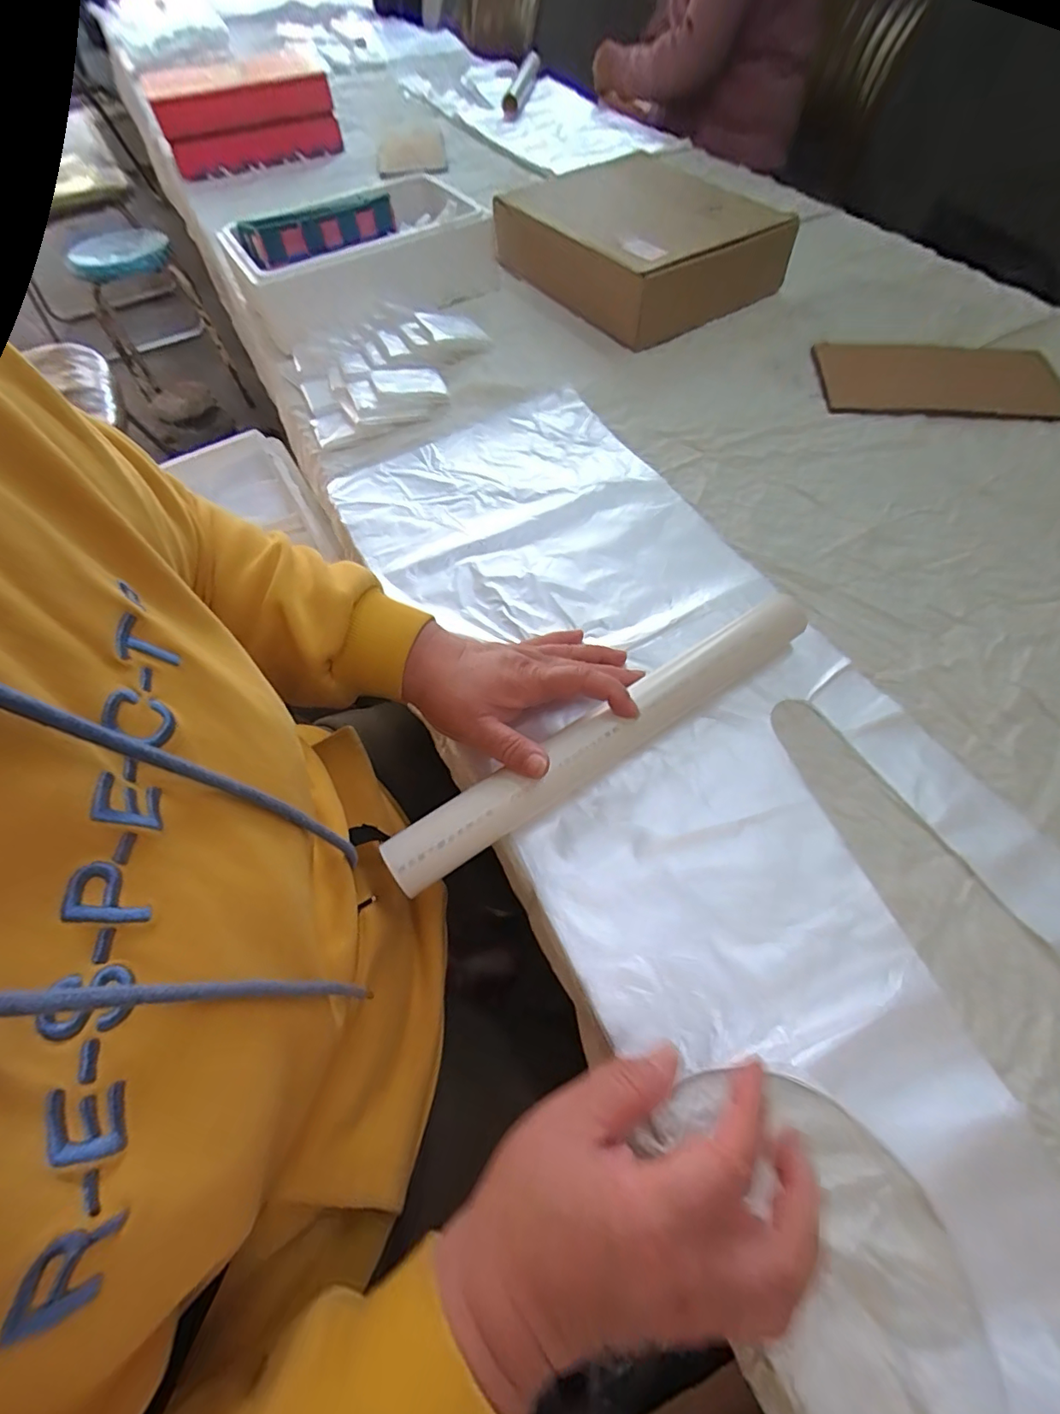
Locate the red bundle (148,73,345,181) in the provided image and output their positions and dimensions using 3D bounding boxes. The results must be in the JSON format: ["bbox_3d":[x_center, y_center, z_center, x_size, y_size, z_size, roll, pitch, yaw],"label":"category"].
[{"bbox_3d":[-0.569,-1.181,1.078,0.342,0.099,0.124,-8,60,-1],"label":"red bundle"}]

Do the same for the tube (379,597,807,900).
[{"bbox_3d":[0.064,0.015,0.375,0.355,0.043,0.035,-31,63,-15],"label":"tube"}]

